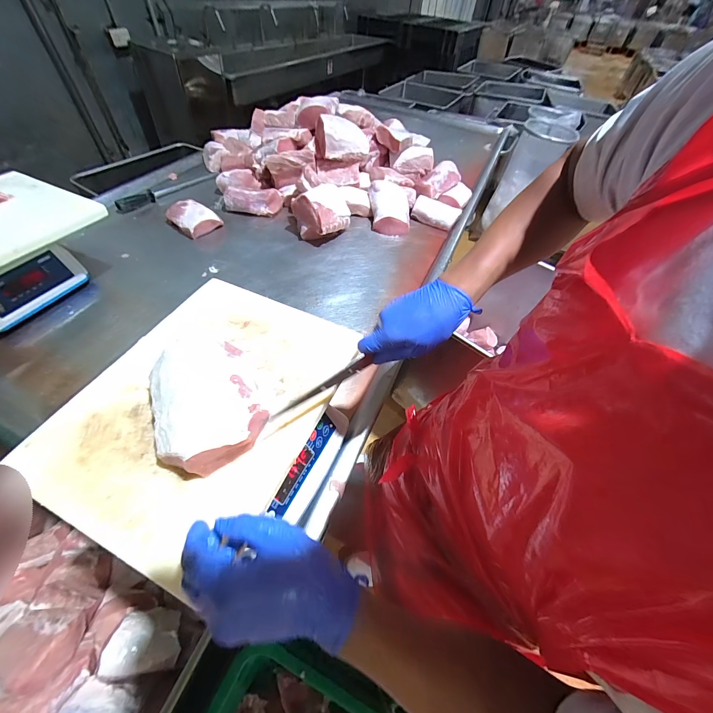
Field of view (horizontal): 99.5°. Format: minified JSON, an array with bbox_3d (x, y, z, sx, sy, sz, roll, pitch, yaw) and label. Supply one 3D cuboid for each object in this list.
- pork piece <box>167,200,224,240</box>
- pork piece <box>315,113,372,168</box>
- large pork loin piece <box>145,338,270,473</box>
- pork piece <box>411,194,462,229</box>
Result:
[{"bbox_3d":[-0.529,-0.444,0.968,0.172,0.053,0.115,34,57,20],"label":"pork piece"},{"bbox_3d":[-0.050,-0.758,1.061,0.187,0.127,0.126,-6,53,-9],"label":"pork piece"},{"bbox_3d":[-0.193,0.044,0.388,0.128,0.046,0.190,-22,57,-20],"label":"large pork loin piece"},{"bbox_3d":[0.290,-0.524,1.095,0.160,0.055,0.112,23,54,13],"label":"pork piece"}]

